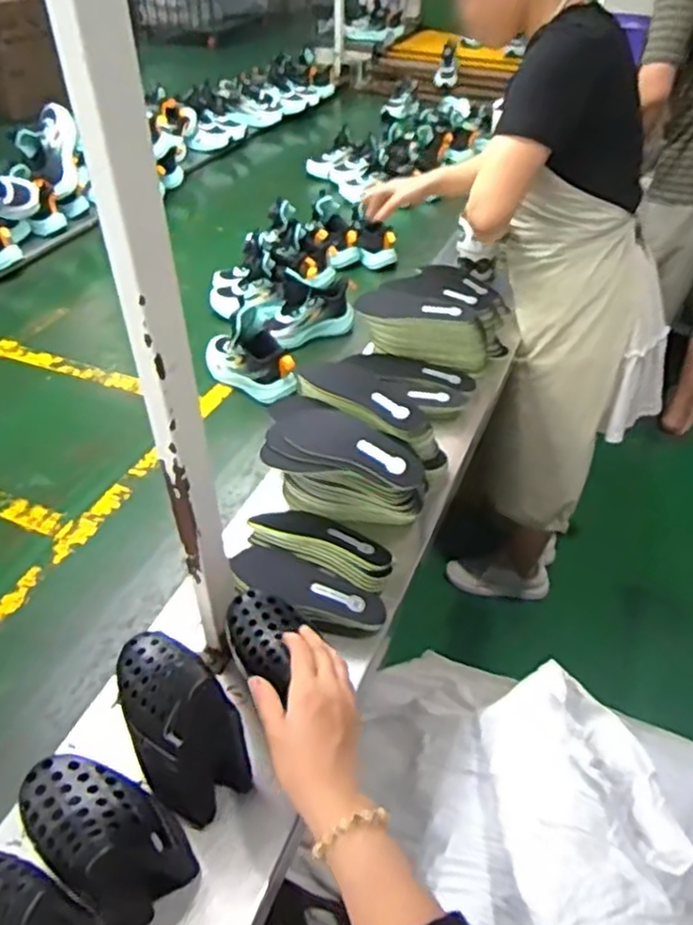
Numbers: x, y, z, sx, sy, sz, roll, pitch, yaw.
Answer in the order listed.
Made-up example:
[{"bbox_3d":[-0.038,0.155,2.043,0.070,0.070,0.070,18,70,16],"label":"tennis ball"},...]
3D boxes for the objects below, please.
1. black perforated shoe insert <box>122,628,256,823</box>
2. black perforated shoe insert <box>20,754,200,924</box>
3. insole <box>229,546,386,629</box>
[{"bbox_3d":[-0.150,0.221,0.604,0.078,0.127,0.130,-29,49,-29],"label":"black perforated shoe insert"},{"bbox_3d":[-0.192,0.286,0.539,0.124,0.116,0.084,31,50,30],"label":"black perforated shoe insert"},{"bbox_3d":[-0.039,0.134,0.743,0.169,0.025,0.073,22,44,2],"label":"insole"}]

